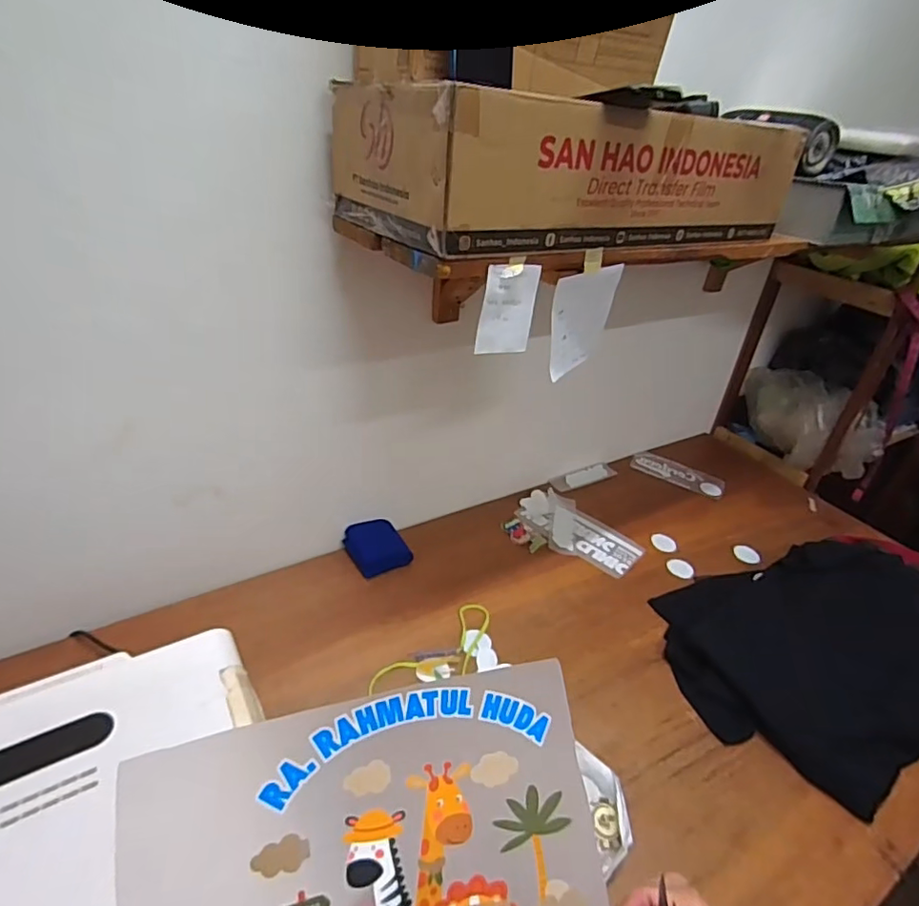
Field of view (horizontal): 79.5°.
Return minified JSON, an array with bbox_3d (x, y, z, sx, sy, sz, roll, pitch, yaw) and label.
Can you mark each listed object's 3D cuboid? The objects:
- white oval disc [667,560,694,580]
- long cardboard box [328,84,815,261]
[{"bbox_3d":[0.474,0.248,1.185,0.048,0.006,0.061,-21,32,-20],"label":"white oval disc"},{"bbox_3d":[0.162,-0.400,0.777,0.607,0.144,0.301,-17,39,-32],"label":"long cardboard box"}]

